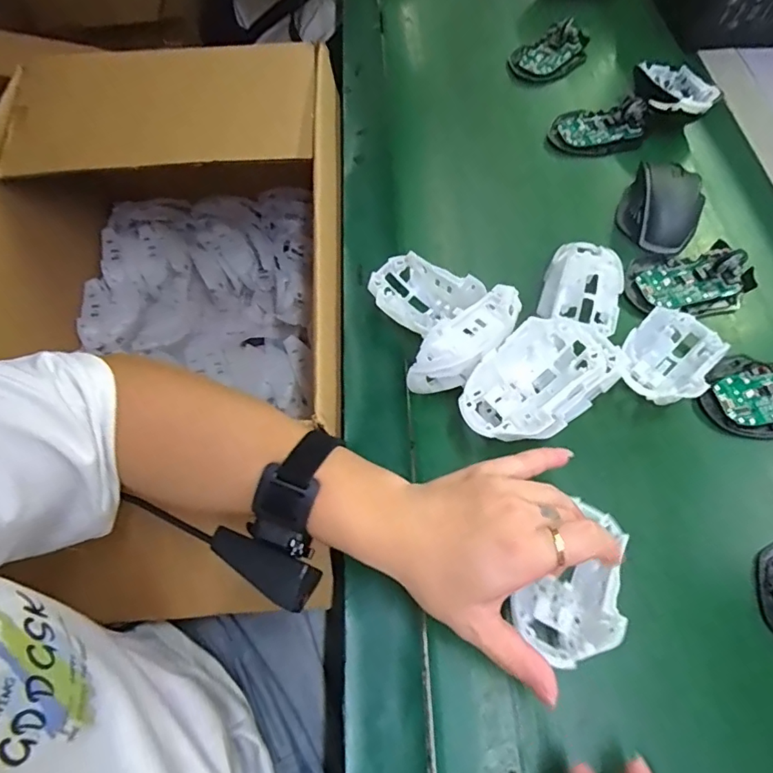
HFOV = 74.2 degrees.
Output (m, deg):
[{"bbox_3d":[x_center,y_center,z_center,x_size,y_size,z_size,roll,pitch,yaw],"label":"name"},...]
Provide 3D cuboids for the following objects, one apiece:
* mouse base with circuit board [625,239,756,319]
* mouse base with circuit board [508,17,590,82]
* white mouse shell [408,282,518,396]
[{"bbox_3d":[0.280,-0.100,0.470,0.109,0.029,0.073,-9,63,-3],"label":"mouse base with circuit board"},{"bbox_3d":[0.213,-0.423,0.643,0.114,0.030,0.061,-26,64,-13],"label":"mouse base with circuit board"},{"bbox_3d":[0.064,-0.034,0.400,0.109,0.048,0.037,-42,69,-2],"label":"white mouse shell"}]

